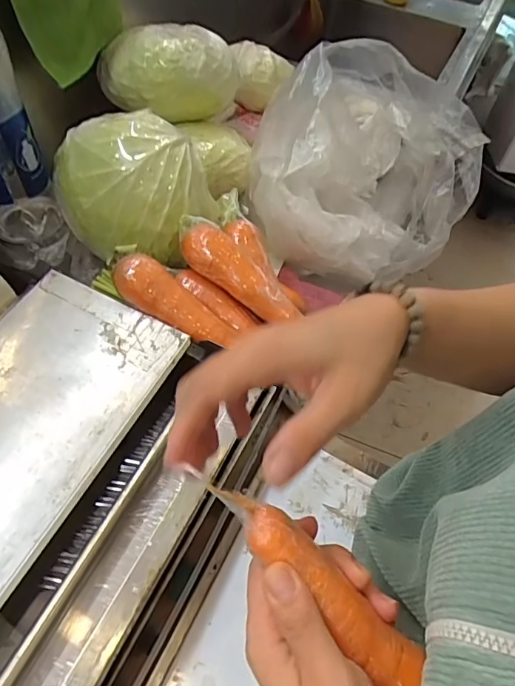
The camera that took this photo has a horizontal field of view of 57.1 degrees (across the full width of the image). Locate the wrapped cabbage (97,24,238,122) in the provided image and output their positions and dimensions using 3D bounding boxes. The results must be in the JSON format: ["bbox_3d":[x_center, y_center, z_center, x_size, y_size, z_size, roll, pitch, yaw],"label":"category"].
[{"bbox_3d":[-0.123,-0.377,0.654,0.166,0.094,0.126,-24,61,-20],"label":"wrapped cabbage"}]

